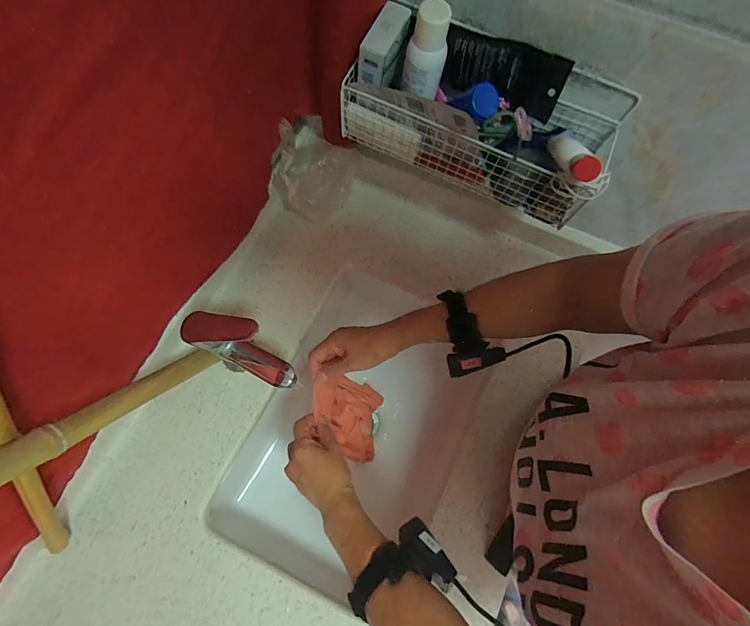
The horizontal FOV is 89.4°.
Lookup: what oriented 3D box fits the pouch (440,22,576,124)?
[{"bbox_3d":[0.144,-0.273,0.430,0.136,0.067,0.027,22,74,4],"label":"pouch"}]

